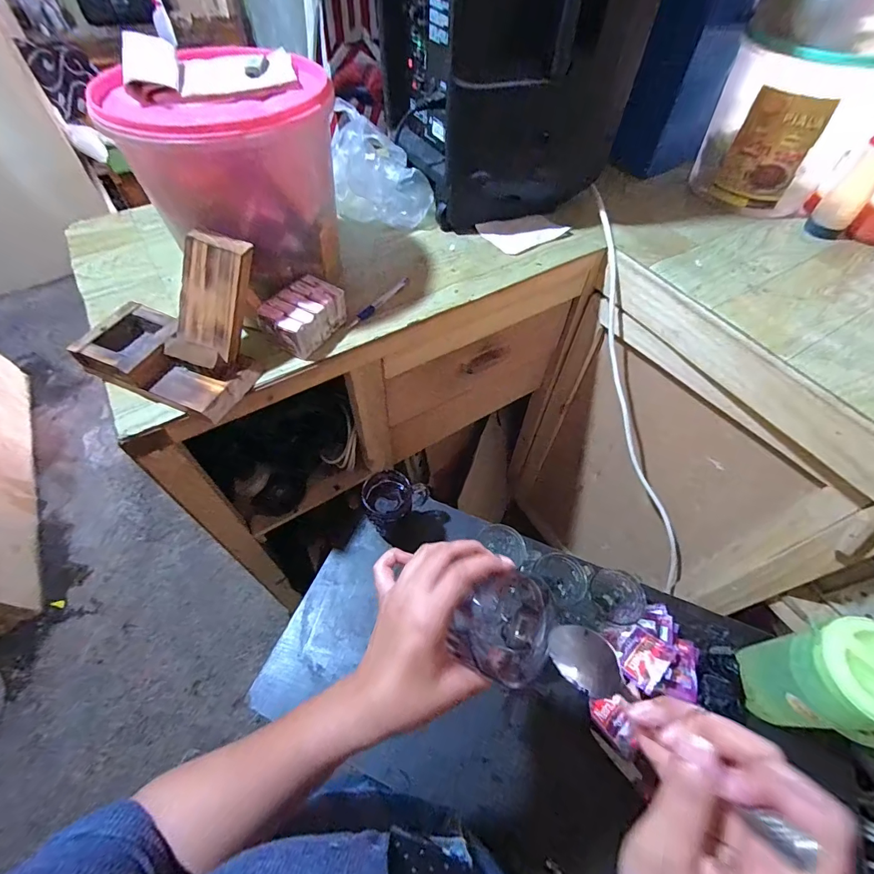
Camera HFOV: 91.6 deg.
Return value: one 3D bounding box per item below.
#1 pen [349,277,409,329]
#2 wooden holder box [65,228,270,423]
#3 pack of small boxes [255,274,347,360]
[{"bbox_3d":[-0.085,-0.198,0.626,0.012,0.015,0.128,31,62,19],"label":"pen"},{"bbox_3d":[-0.319,-0.139,0.505,0.187,0.130,0.161,15,58,9],"label":"wooden holder box"},{"bbox_3d":[-0.180,-0.164,0.572,0.070,0.048,0.102,23,59,14],"label":"pack of small boxes"}]

